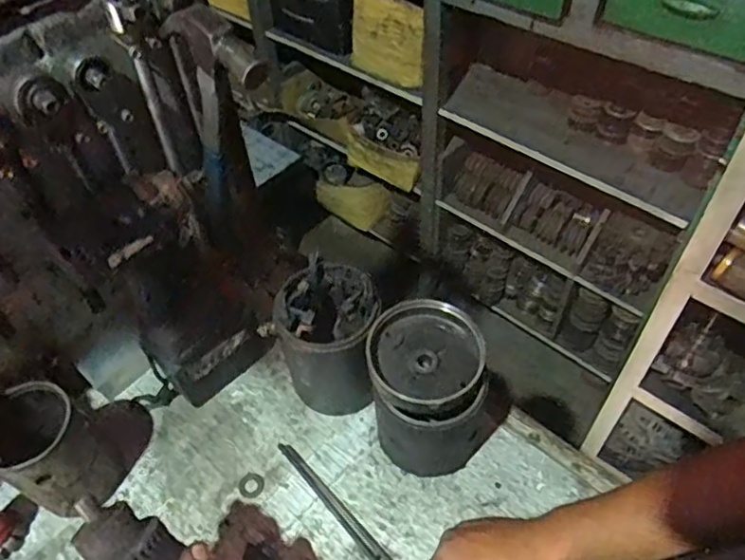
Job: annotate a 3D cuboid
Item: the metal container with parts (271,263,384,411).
[{"bbox_3d":[-0.043,0.066,0.652,0.105,0.161,0.100,-3,51,3],"label":"metal container with parts"}]

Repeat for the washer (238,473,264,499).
[{"bbox_3d":[-0.130,0.220,0.630,0.027,0.004,0.026,-3,51,3],"label":"washer"}]

